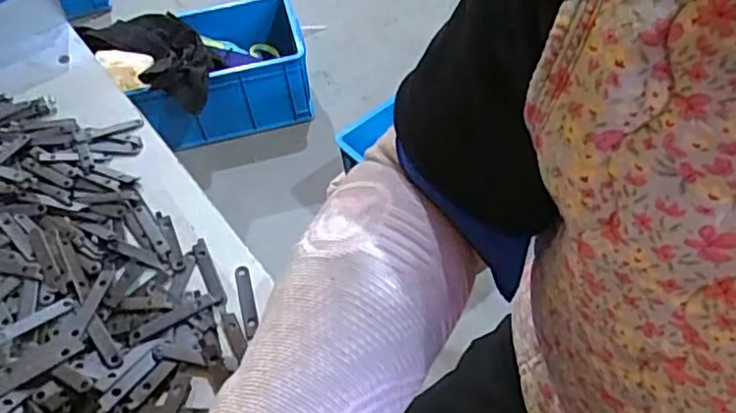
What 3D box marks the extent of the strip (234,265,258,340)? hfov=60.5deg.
[{"bbox_3d":[-0.072,0.056,0.374,0.009,0.004,0.048,-15,51,-7],"label":"strip"}]

